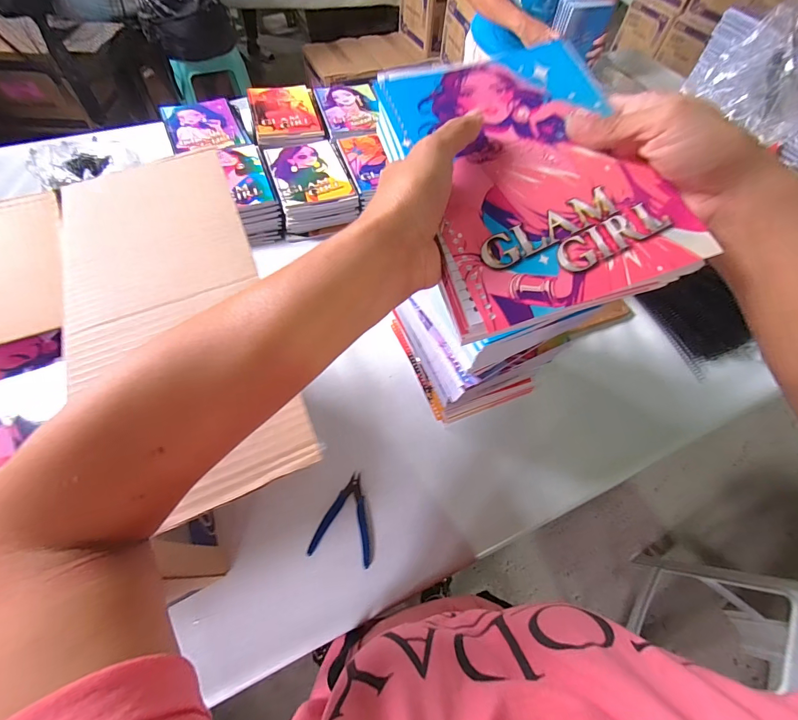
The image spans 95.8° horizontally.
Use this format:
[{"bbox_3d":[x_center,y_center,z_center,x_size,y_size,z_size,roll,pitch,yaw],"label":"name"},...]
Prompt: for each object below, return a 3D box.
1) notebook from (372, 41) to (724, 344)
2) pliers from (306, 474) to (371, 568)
[{"bbox_3d":[0.079,-0.123,0.230,0.150,0.007,0.203,-16,72,-4],"label":"notebook"},{"bbox_3d":[-0.069,0.224,0.518,0.082,0.007,0.115,13,61,5],"label":"pliers"}]

